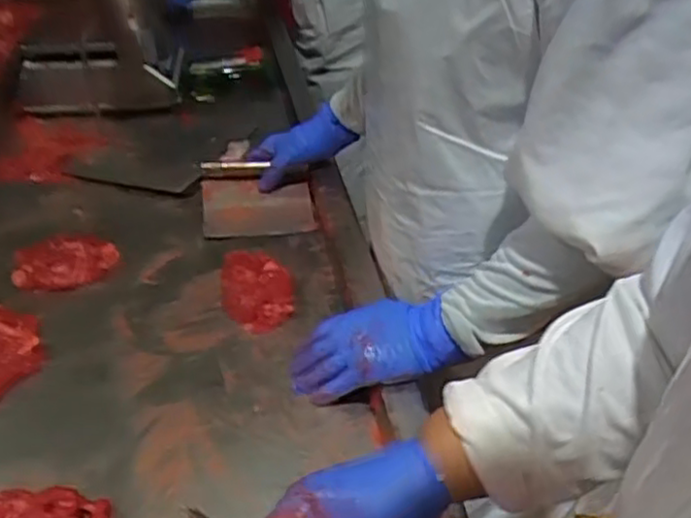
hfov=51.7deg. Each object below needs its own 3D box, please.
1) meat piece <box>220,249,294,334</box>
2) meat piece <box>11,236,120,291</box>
[{"bbox_3d":[-0.098,0.033,0.783,0.075,0.037,0.101,-5,36,-9],"label":"meat piece"},{"bbox_3d":[-0.323,0.001,0.821,0.113,0.034,0.049,-12,37,-18],"label":"meat piece"}]

